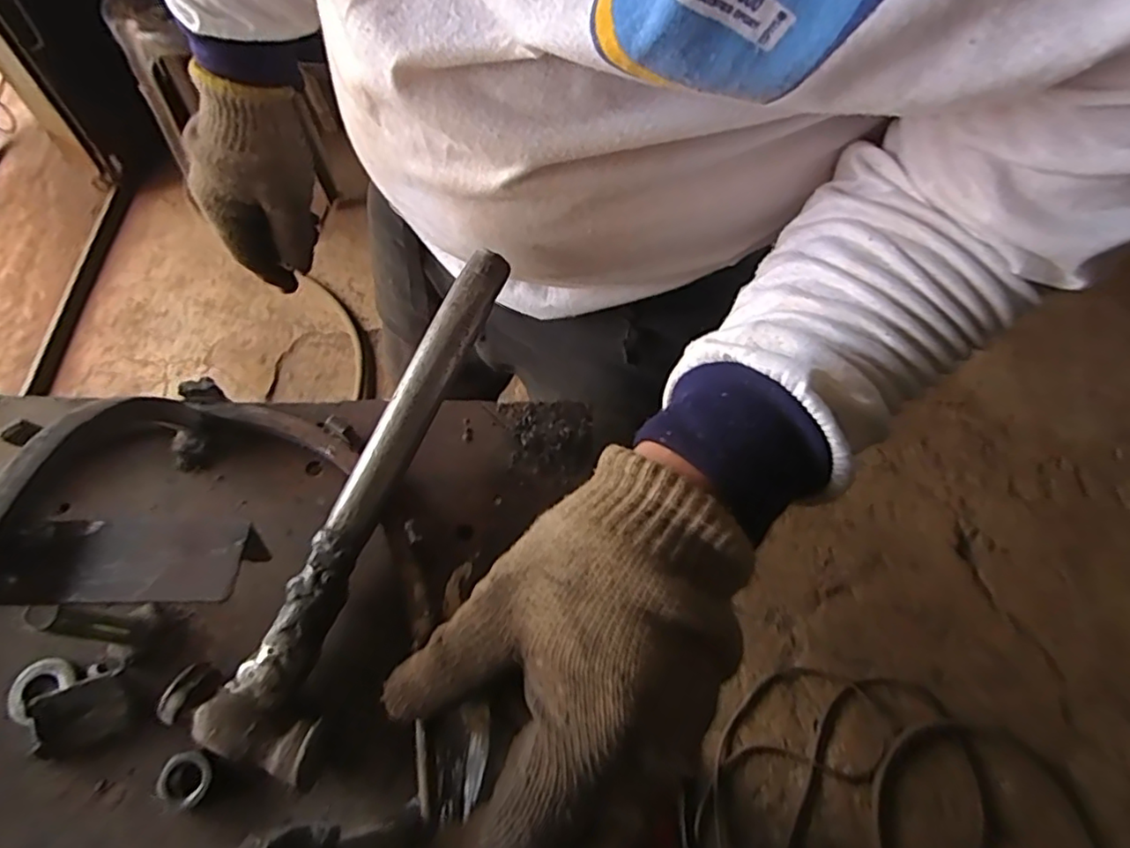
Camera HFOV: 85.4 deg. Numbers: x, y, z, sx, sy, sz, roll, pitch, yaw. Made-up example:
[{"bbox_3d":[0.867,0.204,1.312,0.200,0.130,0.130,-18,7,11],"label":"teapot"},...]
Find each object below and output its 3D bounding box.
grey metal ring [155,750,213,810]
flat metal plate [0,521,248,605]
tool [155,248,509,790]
[{"bbox_3d":[-0.142,0.132,0.229,0.018,0.004,0.018,1,61,-2],"label":"grey metal ring"},{"bbox_3d":[-0.166,0.039,0.175,0.139,0.005,0.026,0,50,-4],"label":"flat metal plate"},{"bbox_3d":[-0.089,0.018,0.267,0.057,0.031,0.230,15,61,6],"label":"tool"}]

